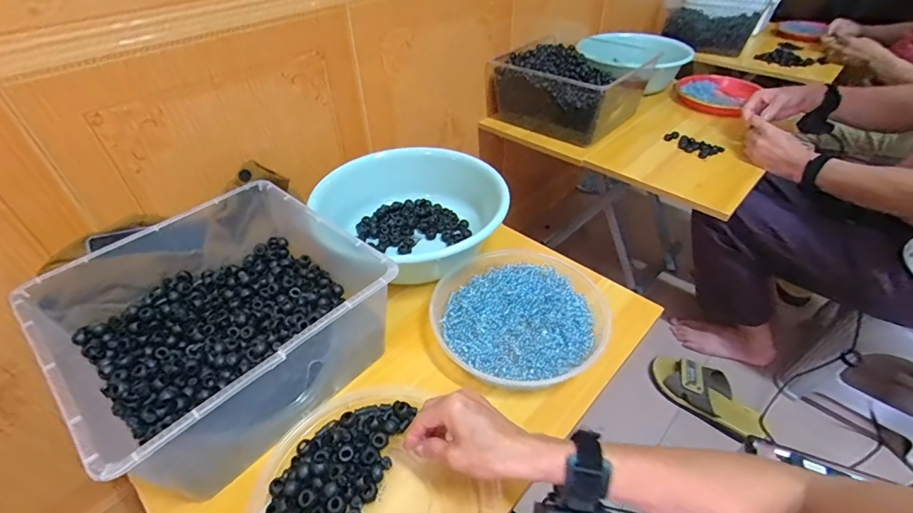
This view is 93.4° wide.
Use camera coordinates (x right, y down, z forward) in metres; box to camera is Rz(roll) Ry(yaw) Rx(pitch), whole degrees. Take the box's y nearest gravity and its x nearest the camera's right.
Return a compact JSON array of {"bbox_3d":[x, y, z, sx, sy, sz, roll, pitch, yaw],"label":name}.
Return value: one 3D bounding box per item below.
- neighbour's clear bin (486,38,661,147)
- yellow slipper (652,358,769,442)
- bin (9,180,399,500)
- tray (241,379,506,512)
[{"bbox_3d":[0.287,-0.415,1.064,0.279,0.158,0.330,31,51,30],"label":"neighbour's clear bin"},{"bbox_3d":[0.583,0.321,1.010,0.114,0.063,0.255,-33,51,-31],"label":"yellow slipper"},{"bbox_3d":[-0.272,0.072,0.513,0.308,0.139,0.291,30,50,30],"label":"bin"},{"bbox_3d":[-0.092,0.236,0.418,0.214,0.031,0.239,-25,47,-24],"label":"tray"}]

